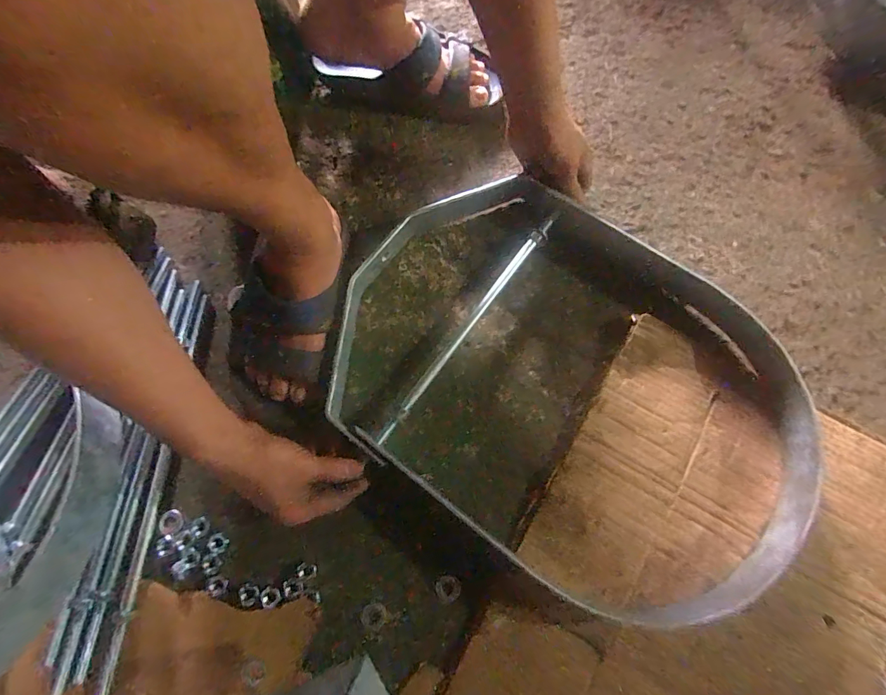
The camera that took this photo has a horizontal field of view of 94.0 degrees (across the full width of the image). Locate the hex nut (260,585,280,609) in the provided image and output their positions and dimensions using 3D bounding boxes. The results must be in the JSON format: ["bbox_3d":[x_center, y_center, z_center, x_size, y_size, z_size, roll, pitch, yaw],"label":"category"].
[{"bbox_3d":[-0.176,0.254,0.420,0.019,0.004,0.019,-20,75,-4],"label":"hex nut"}]

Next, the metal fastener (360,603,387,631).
[{"bbox_3d":[-0.070,0.271,0.415,0.024,0.004,0.022,-19,75,-3],"label":"metal fastener"}]

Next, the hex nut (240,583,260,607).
[{"bbox_3d":[-0.197,0.252,0.420,0.019,0.004,0.020,-24,76,-5],"label":"hex nut"}]

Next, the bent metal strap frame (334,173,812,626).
[{"bbox_3d":[0.135,0.032,0.457,0.531,0.056,0.385,35,79,10],"label":"bent metal strap frame"}]

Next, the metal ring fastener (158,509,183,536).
[{"bbox_3d":[-0.294,0.189,0.447,0.024,0.006,0.024,0,75,2],"label":"metal ring fastener"}]

